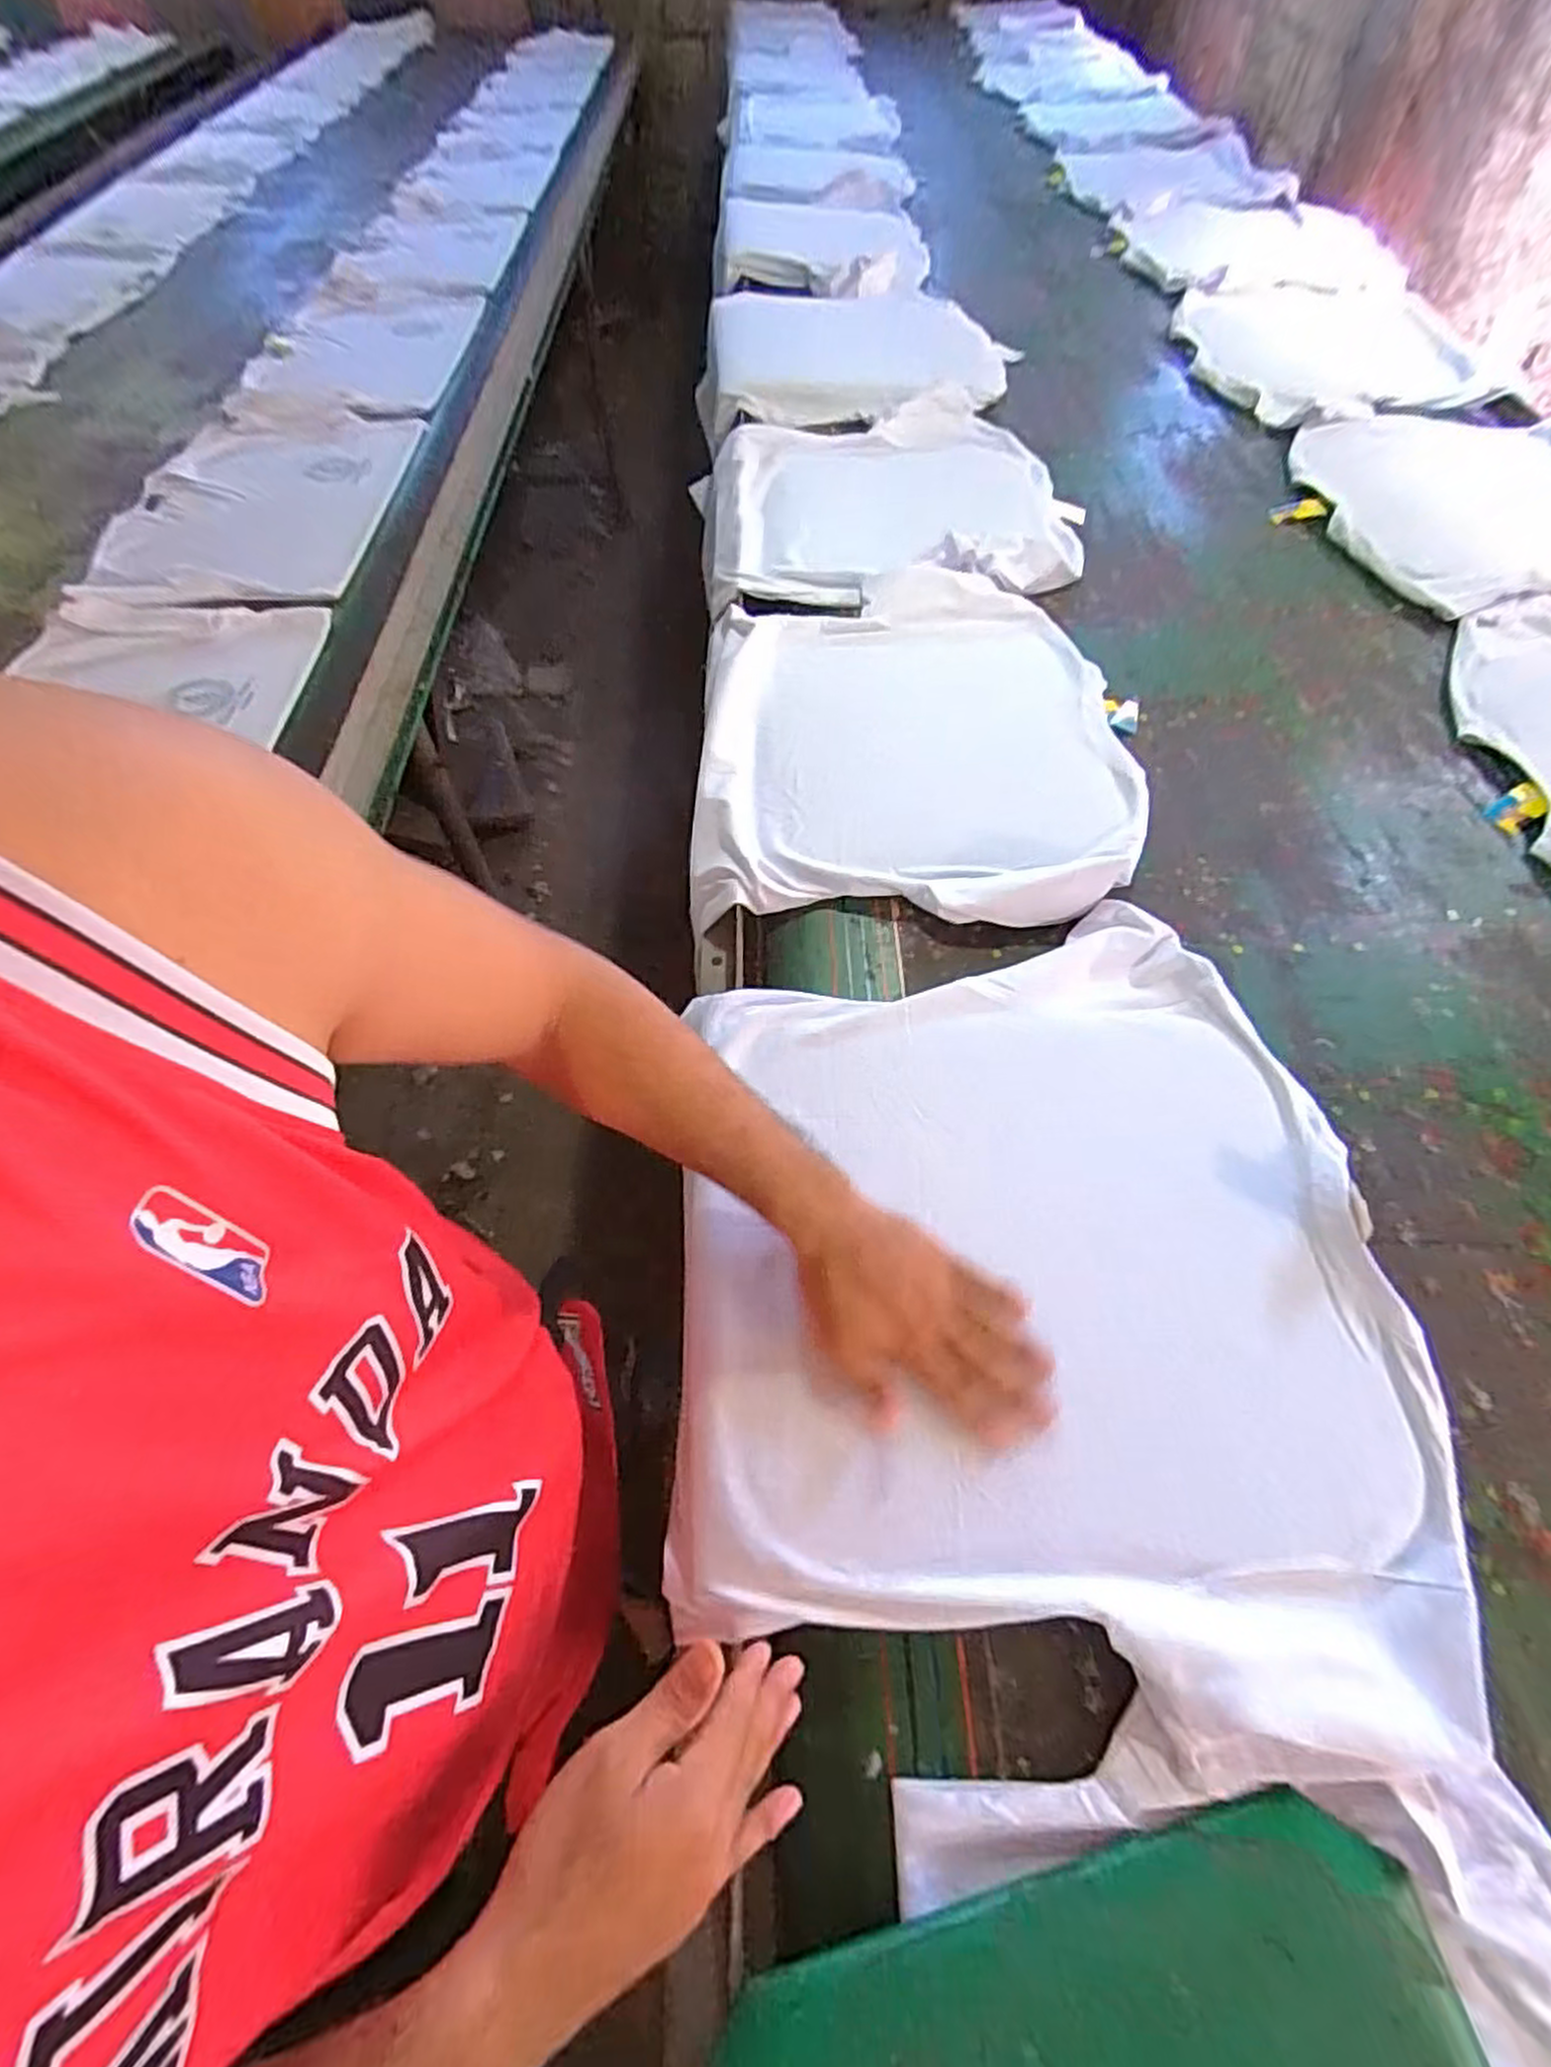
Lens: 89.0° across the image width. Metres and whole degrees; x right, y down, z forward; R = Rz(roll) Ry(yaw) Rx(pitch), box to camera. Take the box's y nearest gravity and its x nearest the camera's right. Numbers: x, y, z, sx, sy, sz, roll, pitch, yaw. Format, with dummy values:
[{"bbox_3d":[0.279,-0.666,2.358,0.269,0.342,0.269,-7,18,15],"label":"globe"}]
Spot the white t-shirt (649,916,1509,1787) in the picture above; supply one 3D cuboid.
[{"bbox_3d":[0.181,0.149,0.568,0.486,0.030,0.546,1,59,1],"label":"white t-shirt"}]

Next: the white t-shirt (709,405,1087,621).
[{"bbox_3d":[0.161,-0.797,1.168,0.527,0.050,0.515,-4,58,-1],"label":"white t-shirt"}]

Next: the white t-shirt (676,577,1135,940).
[{"bbox_3d":[0.153,-0.348,0.886,0.476,0.040,0.547,1,59,1],"label":"white t-shirt"}]

